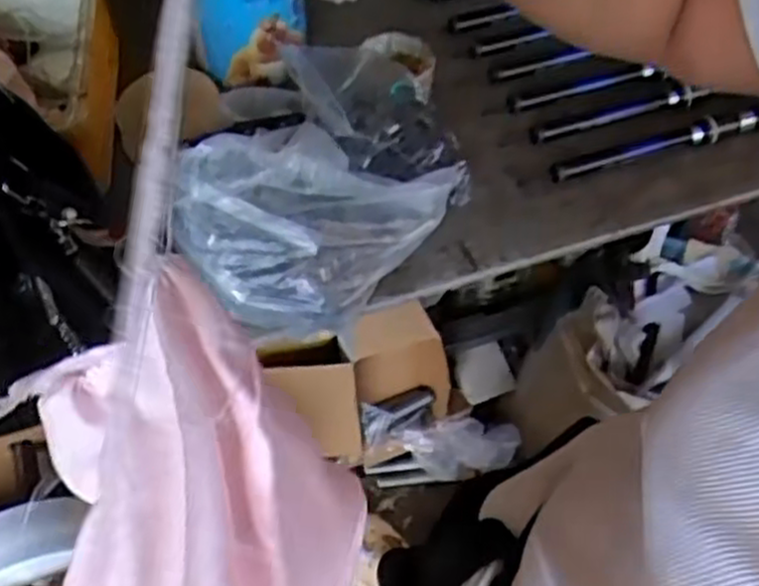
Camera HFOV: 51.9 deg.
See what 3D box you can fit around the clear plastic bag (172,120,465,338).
[{"bbox_3d":[-0.054,-0.078,0.659,0.156,0.129,0.215,35,62,20],"label":"clear plastic bag"}]

